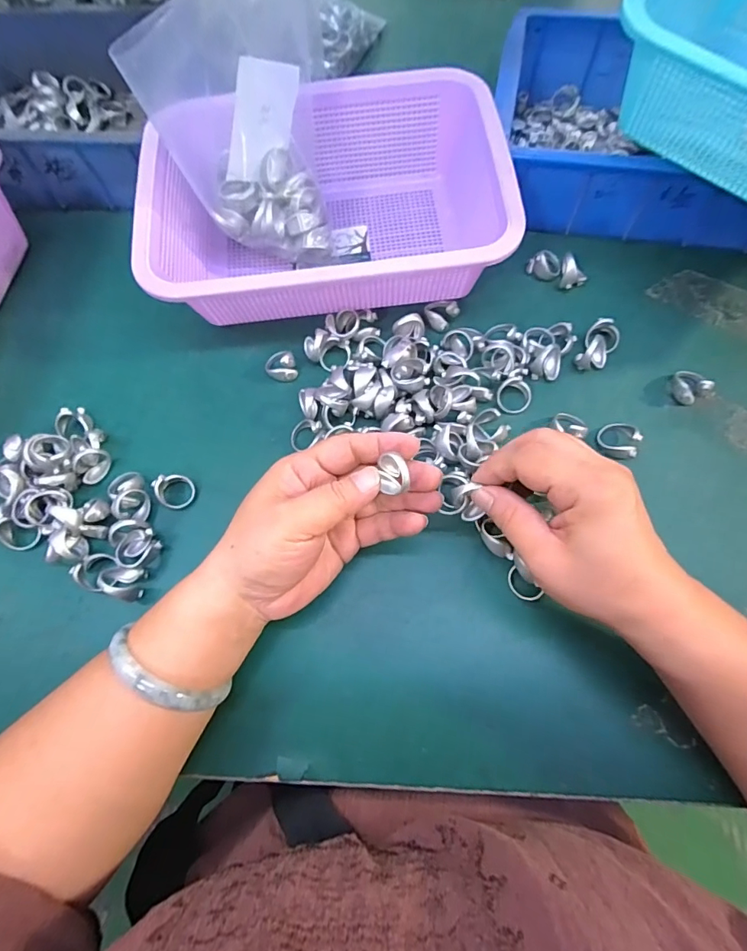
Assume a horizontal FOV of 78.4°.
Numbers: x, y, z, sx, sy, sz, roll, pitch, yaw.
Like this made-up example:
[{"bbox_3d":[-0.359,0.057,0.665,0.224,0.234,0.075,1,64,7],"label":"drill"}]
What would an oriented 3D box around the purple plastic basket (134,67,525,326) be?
[{"bbox_3d":[-0.037,-0.202,0.360,0.267,0.076,0.179,-9,71,-1],"label":"purple plastic basket"}]

